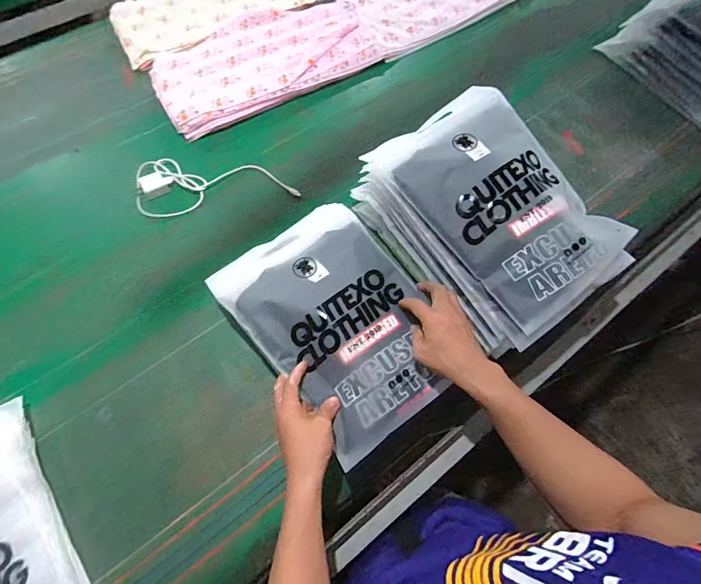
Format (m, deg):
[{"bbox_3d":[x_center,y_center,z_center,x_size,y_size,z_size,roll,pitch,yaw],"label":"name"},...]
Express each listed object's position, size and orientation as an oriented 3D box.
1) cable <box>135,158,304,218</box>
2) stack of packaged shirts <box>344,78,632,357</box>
[{"bbox_3d":[-0.251,-0.206,0.709,0.297,0.022,0.110,-3,68,-3],"label":"cable"},{"bbox_3d":[0.206,-0.107,0.580,0.221,0.171,0.342,-32,72,-14],"label":"stack of packaged shirts"}]

